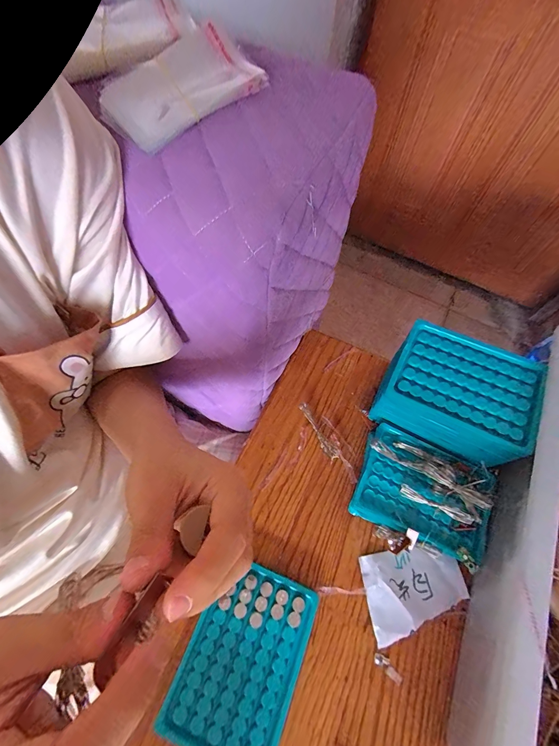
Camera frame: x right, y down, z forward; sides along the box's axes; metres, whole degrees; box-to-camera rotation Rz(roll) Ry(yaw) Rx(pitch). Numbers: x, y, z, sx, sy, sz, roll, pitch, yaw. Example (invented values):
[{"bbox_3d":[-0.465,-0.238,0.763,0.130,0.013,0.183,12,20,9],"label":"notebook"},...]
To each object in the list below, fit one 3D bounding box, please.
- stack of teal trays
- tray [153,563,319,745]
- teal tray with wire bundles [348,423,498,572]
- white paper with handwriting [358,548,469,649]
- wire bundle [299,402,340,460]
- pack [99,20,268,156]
[{"bbox_3d":[0.177,0.024,0.339,0.132,0.088,0.095,29,67,11],"label":"stack of teal trays"},{"bbox_3d":[-0.031,0.246,0.276,0.094,0.019,0.129,22,66,8],"label":"tray"},{"bbox_3d":[0.147,0.119,0.322,0.132,0.042,0.105,21,66,7],"label":"teal tray with wire bundles"},{"bbox_3d":[0.131,0.208,0.305,0.096,0.011,0.068,-8,66,-6],"label":"white paper with handwriting"},{"bbox_3d":[0.044,0.067,0.367,0.015,0.013,0.071,-31,70,-15],"label":"wire bundle"},{"bbox_3d":[-0.070,-0.202,0.224,0.105,0.010,0.070,-40,84,-9],"label":"pack"}]

